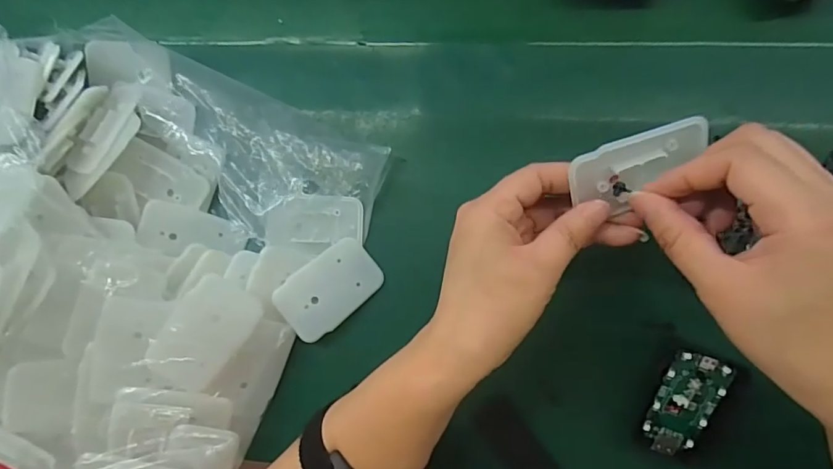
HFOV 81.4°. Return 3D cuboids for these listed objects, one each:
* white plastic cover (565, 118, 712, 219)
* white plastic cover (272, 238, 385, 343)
[{"bbox_3d":[0.112,-0.030,0.244,0.065,0.007,0.042,-15,122,3],"label":"white plastic cover"},{"bbox_3d":[-0.058,0.036,0.326,0.069,0.004,0.043,-41,97,-10],"label":"white plastic cover"}]

